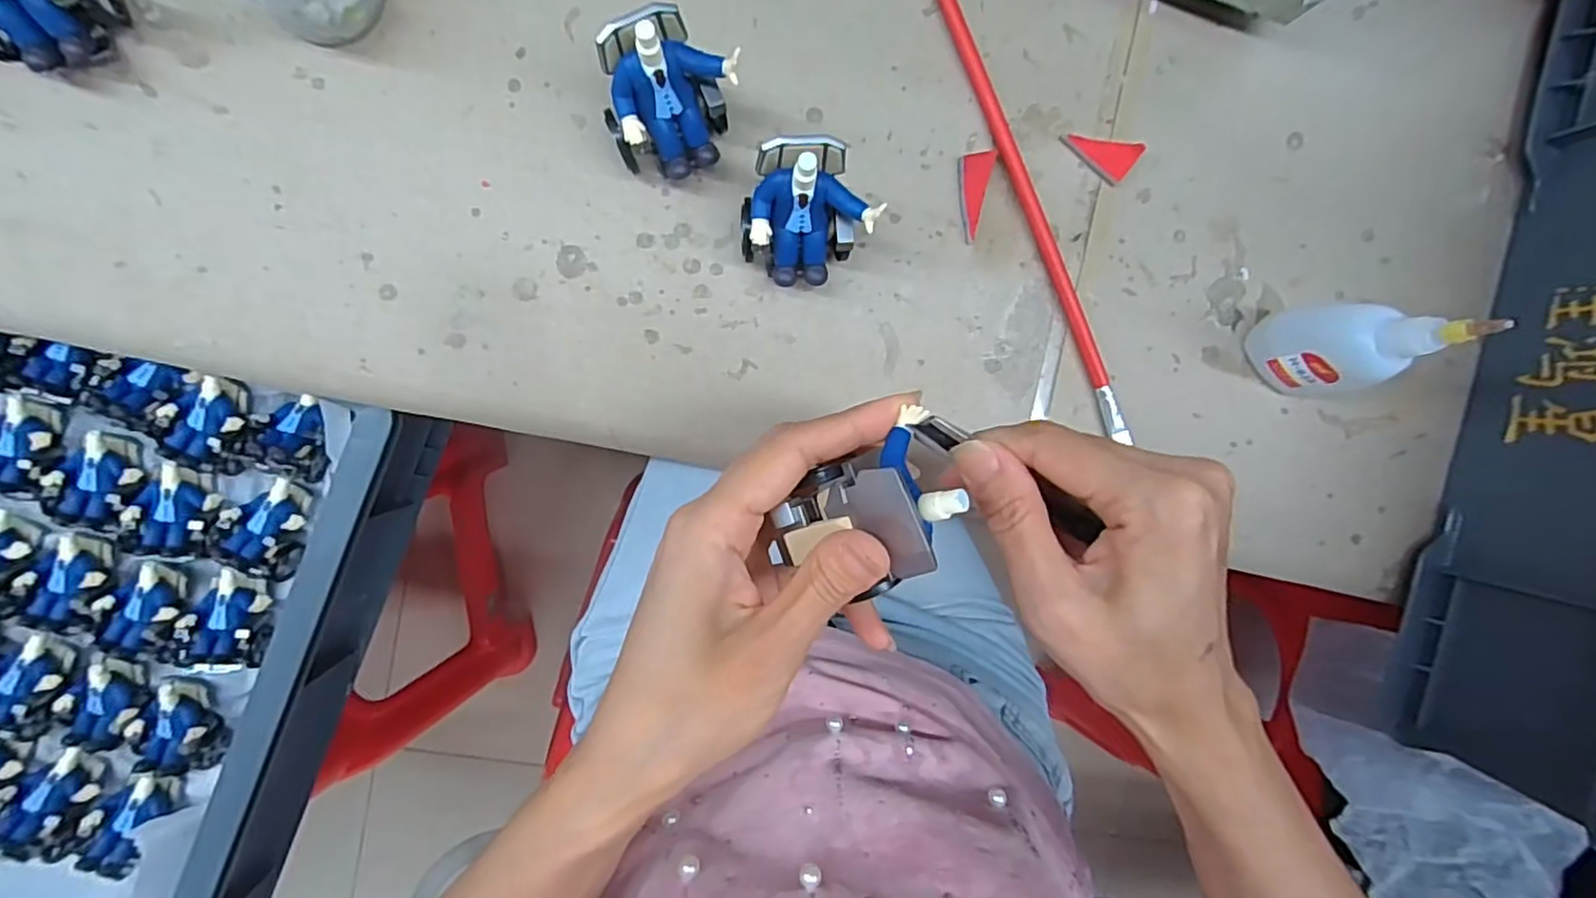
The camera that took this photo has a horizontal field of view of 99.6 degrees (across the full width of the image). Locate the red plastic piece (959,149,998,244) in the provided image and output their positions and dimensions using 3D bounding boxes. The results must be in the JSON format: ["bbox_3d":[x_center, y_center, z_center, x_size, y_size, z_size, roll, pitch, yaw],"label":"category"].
[{"bbox_3d":[0.085,-0.120,0.320,0.016,0.004,0.042,2,93,-6],"label":"red plastic piece"}]

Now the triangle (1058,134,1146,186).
[{"bbox_3d":[0.146,-0.145,0.323,0.035,0.008,0.021,37,89,-7],"label":"triangle"}]

